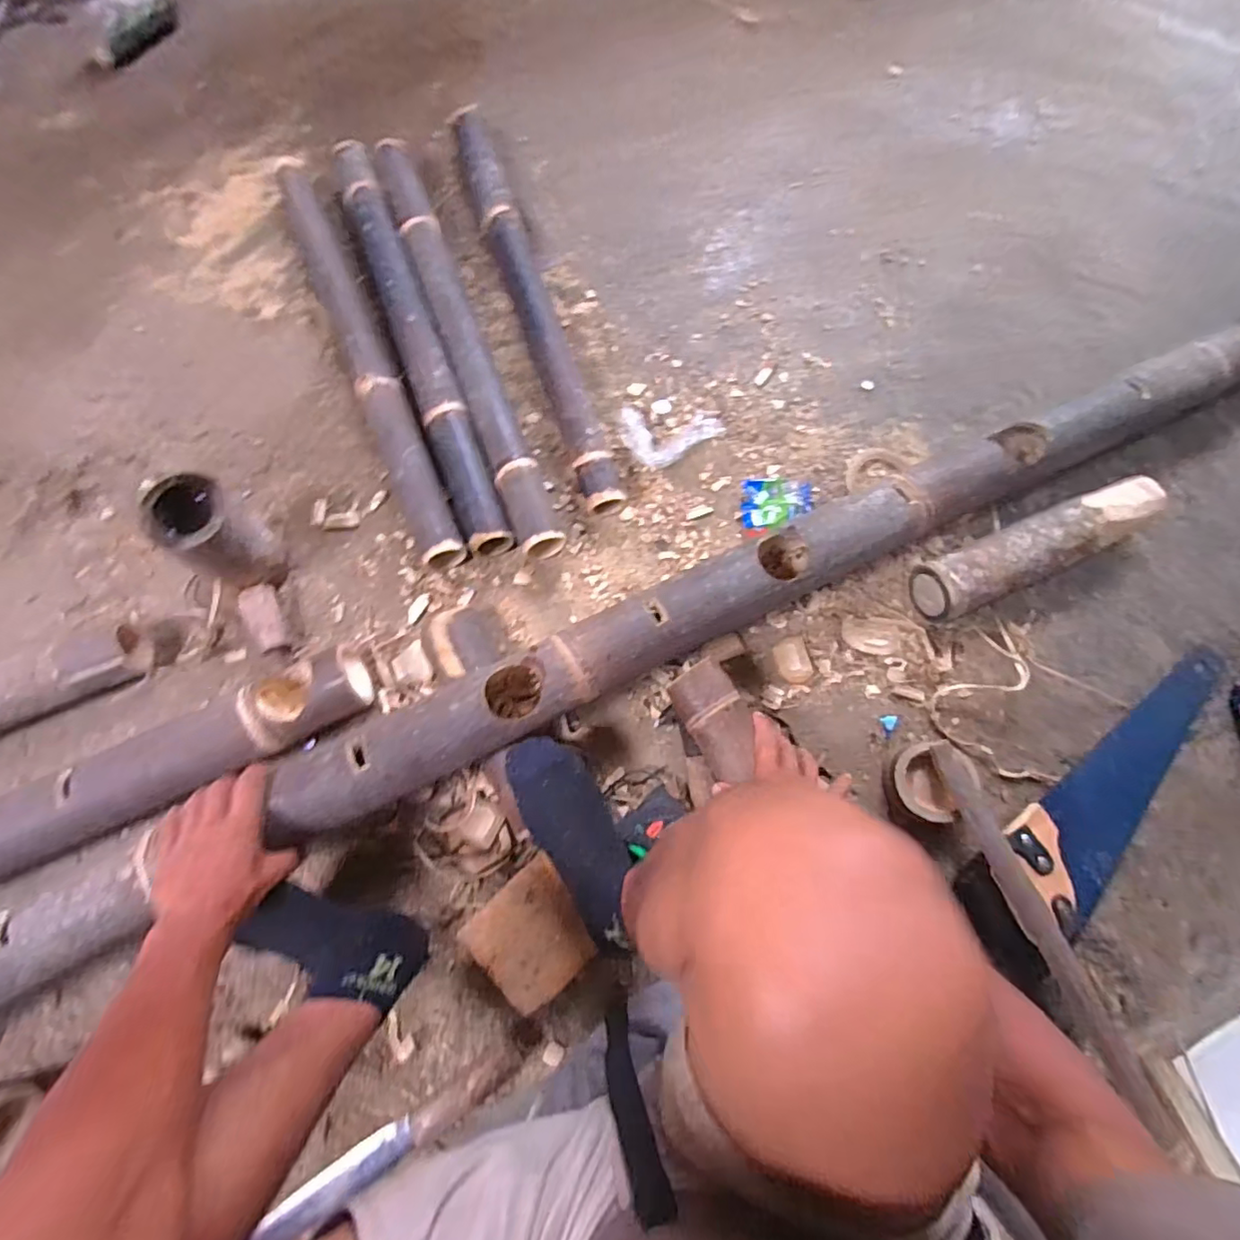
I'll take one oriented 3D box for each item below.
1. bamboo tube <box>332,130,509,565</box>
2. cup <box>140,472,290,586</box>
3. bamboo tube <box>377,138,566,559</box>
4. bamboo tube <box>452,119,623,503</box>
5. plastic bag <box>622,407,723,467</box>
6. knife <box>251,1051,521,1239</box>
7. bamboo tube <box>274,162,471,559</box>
[{"bbox_3d":[-0.296,-0.414,0.842,0.071,0.051,0.711,-20,75,-6],"label":"bamboo tube"},{"bbox_3d":[-0.474,-0.102,0.707,0.104,0.146,0.081,39,78,10],"label":"cup"},{"bbox_3d":[-0.233,-0.424,0.841,0.062,0.056,0.740,-21,75,-6],"label":"bamboo tube"},{"bbox_3d":[-0.135,-0.487,0.860,0.066,0.053,0.734,-19,75,-5],"label":"bamboo tube"},{"bbox_3d":[0.076,-0.257,0.808,0.141,0.042,0.085,-9,74,-3],"label":"plastic bag"},{"bbox_3d":[-0.230,0.532,0.585,0.282,0.036,0.031,-32,77,-9],"label":"knife"},{"bbox_3d":[-0.371,-0.388,0.827,0.065,0.072,0.707,-23,75,-6],"label":"bamboo tube"}]

